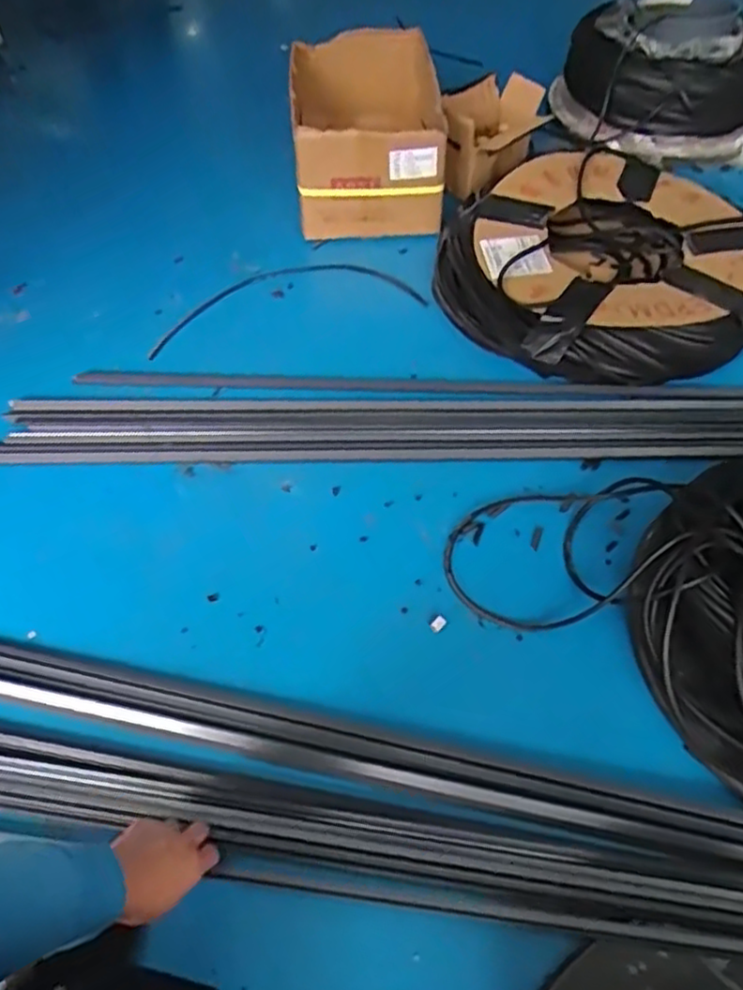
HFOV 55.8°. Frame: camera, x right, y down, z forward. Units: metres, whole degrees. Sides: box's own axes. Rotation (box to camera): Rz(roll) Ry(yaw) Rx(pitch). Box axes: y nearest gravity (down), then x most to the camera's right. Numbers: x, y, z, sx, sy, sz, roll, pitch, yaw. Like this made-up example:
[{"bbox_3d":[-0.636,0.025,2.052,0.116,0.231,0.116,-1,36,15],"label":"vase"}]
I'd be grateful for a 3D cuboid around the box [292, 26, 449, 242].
[{"bbox_3d":[-0.010,-0.678,1.330,0.283,0.208,0.373,-3,54,1],"label":"box"}]

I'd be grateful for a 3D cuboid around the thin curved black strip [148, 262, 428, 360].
[{"bbox_3d":[-0.151,-0.342,1.209,0.461,0.010,0.168,-11,54,-5],"label":"thin curved black strip"}]

